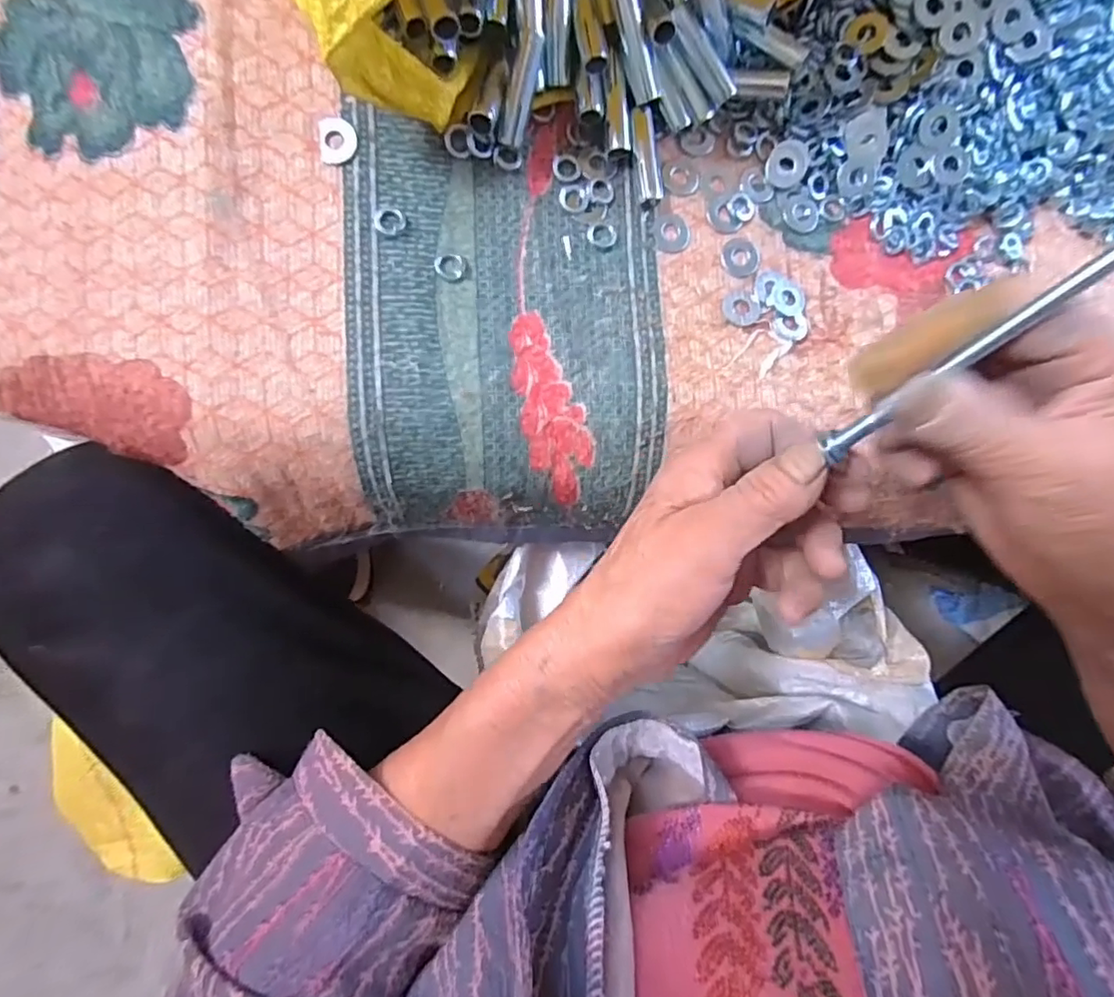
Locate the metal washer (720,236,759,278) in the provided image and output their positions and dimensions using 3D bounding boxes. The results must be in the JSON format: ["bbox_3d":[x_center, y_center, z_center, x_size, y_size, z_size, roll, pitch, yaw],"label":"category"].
[{"bbox_3d":[0.088,-0.116,0.285,0.018,0.004,0.020,39,84,-5],"label":"metal washer"}]

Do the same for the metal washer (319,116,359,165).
[{"bbox_3d":[-0.093,-0.153,0.254,0.015,0.004,0.019,-6,89,-8],"label":"metal washer"}]

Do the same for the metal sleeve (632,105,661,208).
[{"bbox_3d":[0.041,-0.158,0.276,0.011,0.012,0.040,-7,90,-8],"label":"metal sleeve"}]

